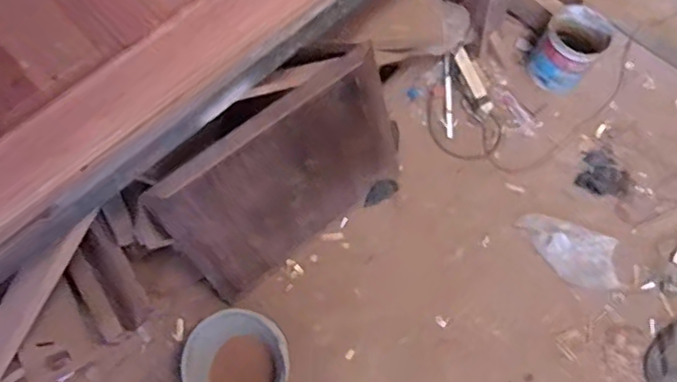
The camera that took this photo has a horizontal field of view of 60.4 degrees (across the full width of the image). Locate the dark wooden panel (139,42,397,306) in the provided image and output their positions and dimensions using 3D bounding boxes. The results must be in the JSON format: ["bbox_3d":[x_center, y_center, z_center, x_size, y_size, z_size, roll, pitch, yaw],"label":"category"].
[{"bbox_3d":[-0.123,-0.019,1.459,0.610,0.504,0.033,-34,52,-11],"label":"dark wooden panel"}]

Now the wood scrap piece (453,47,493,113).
[{"bbox_3d":[0.419,-0.340,1.799,0.049,0.020,0.209,-24,85,-7],"label":"wood scrap piece"}]

